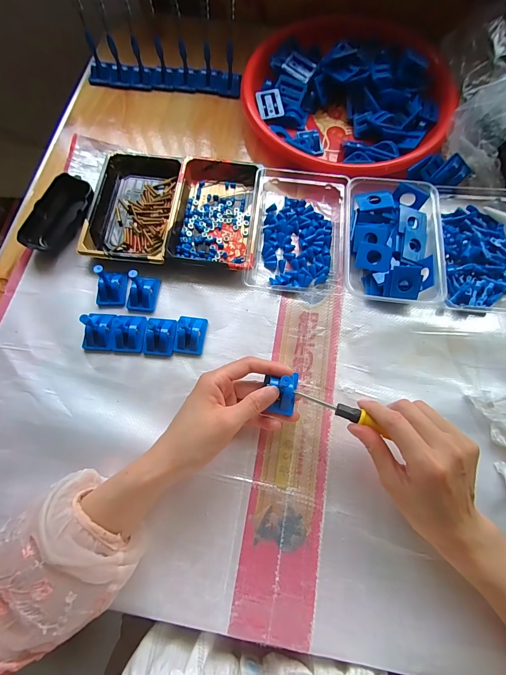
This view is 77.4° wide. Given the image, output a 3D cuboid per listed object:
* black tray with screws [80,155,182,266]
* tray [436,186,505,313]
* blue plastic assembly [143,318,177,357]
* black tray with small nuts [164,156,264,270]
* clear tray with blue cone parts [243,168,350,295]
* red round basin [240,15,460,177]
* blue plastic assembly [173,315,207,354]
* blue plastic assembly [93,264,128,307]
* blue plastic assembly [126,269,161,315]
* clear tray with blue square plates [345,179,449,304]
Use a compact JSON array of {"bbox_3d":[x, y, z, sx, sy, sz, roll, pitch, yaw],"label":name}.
[{"bbox_3d":[-0.153,-0.170,0.414,0.106,0.023,0.161,5,72,2],"label":"black tray with screws"},{"bbox_3d":[0.290,-0.118,0.392,0.105,0.032,0.179,5,72,2],"label":"tray"},{"bbox_3d":[-0.108,-0.003,0.366,0.036,0.019,0.045,3,72,1],"label":"blue plastic assembly"},{"bbox_3d":[-0.051,-0.164,0.410,0.099,0.027,0.162,7,72,2],"label":"black tray with small nuts"},{"bbox_3d":[0.059,-0.141,0.401,0.117,0.031,0.166,4,72,1],"label":"clear tray with blue cone parts"},{"bbox_3d":[0.138,-0.358,0.456,0.284,0.058,0.280,0,72,0],"label":"red round basin"},{"bbox_3d":[-0.073,-0.005,0.367,0.033,0.019,0.045,6,72,2],"label":"blue plastic assembly"},{"bbox_3d":[-0.170,-0.062,0.369,0.033,0.041,0.038,3,72,1],"label":"blue plastic assembly"},{"bbox_3d":[-0.133,-0.058,0.373,0.032,0.040,0.046,11,72,4],"label":"blue plastic assembly"},{"bbox_3d":[0.169,-0.122,0.388,0.108,0.033,0.158,5,72,2],"label":"clear tray with blue square plates"}]

